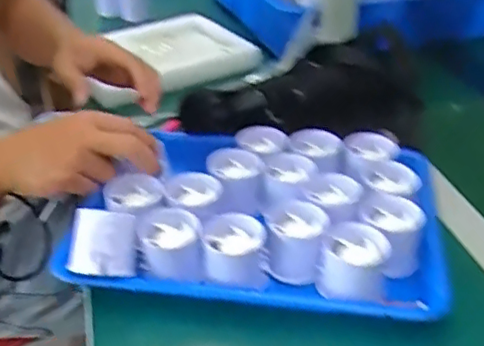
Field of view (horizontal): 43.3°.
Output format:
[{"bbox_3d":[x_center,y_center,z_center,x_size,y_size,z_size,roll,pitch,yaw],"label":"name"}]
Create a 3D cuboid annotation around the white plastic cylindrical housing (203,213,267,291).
[{"bbox_3d":[-0.007,0.069,0.529,0.051,0.045,0.054,-1,33,0],"label":"white plastic cylindrical housing"}]

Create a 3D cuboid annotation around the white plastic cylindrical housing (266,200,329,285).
[{"bbox_3d":[0.048,0.061,0.542,0.051,0.048,0.053,4,33,8],"label":"white plastic cylindrical housing"}]

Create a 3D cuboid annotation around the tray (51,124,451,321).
[{"bbox_3d":[0.019,0.027,0.582,0.328,0.061,0.232,4,33,7],"label":"tray"}]

